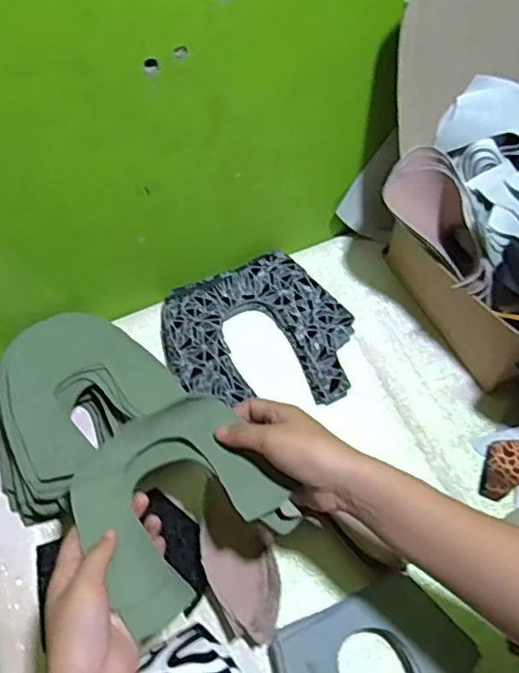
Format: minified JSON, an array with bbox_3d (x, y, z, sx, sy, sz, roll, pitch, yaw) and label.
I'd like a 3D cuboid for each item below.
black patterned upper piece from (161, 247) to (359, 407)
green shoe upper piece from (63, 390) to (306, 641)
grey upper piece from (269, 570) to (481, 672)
[{"bbox_3d":[-0.002,-0.001,0.653,0.191,0.019,0.181,-18,64,-9],"label":"black patterned upper piece"},{"bbox_3d":[-0.063,0.122,0.460,0.139,0.021,0.137,-30,63,-14],"label":"green shoe upper piece"},{"bbox_3d":[0.094,0.276,0.495,0.156,0.024,0.118,-21,61,-9],"label":"grey upper piece"}]

